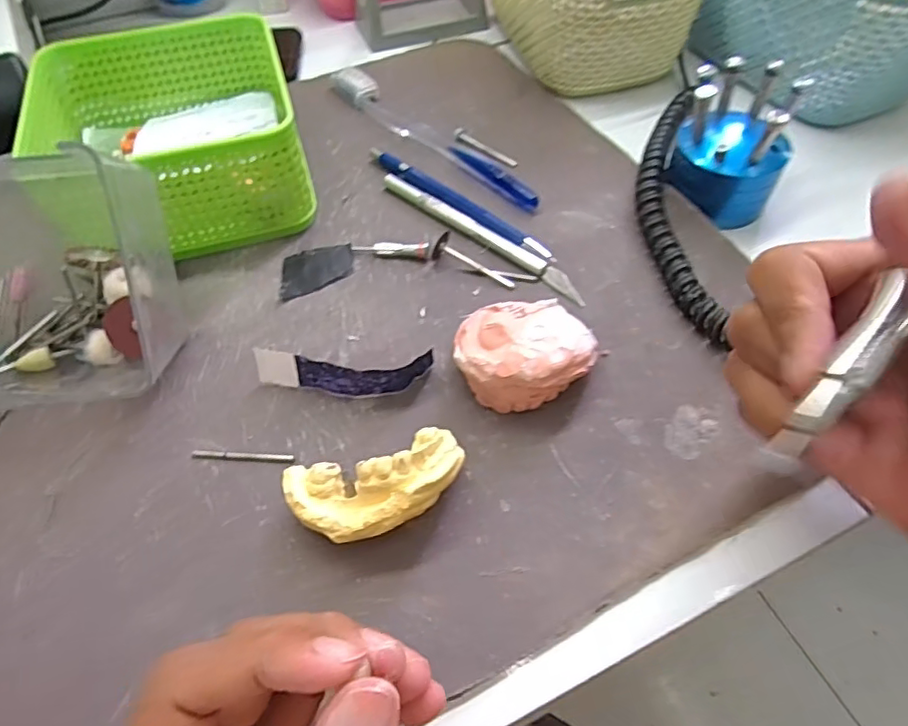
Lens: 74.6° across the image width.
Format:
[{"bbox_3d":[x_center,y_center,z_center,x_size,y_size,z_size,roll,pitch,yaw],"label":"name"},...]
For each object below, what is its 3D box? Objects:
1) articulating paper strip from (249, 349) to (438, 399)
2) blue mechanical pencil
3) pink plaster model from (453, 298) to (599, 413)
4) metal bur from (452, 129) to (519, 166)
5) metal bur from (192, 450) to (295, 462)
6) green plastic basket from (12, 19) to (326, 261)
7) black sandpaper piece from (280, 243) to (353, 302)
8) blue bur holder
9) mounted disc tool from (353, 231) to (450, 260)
[{"bbox_3d":[-0.050,0.005,0.269,0.079,0.018,0.014,1,55,2],"label":"articulating paper strip"},{"bbox_3d":[0.001,-0.090,0.340,0.137,0.009,0.012,36,63,23],"label":"blue mechanical pencil"},{"bbox_3d":[0.030,-0.005,0.267,0.058,0.030,0.047,-15,56,-9],"label":"pink plaster model"},{"bbox_3d":[0.020,-0.136,0.374,0.046,0.007,0.008,30,61,21],"label":"metal bur"},{"bbox_3d":[-0.090,0.039,0.253,0.043,0.004,0.004,2,55,3],"label":"metal bur"},{"bbox_3d":[-0.156,-0.127,0.337,0.125,0.063,0.134,-17,56,-11],"label":"green plastic basket"},{"bbox_3d":[-0.072,-0.049,0.315,0.038,0.005,0.030,-9,55,-5],"label":"black sandpaper piece"},{"bbox_3d":[0.153,-0.120,0.324,0.058,0.061,0.062,26,59,18],"label":"blue bur holder"},{"bbox_3d":[-0.028,-0.062,0.319,0.051,0.012,0.010,2,55,3],"label":"mounted disc tool"}]

